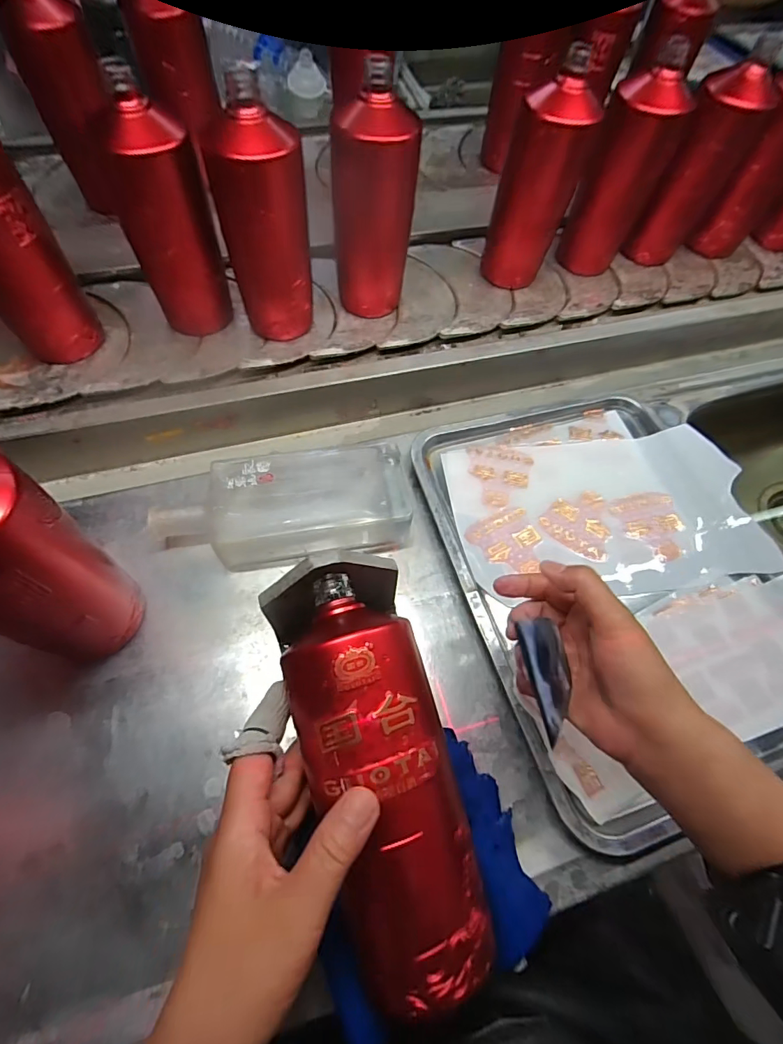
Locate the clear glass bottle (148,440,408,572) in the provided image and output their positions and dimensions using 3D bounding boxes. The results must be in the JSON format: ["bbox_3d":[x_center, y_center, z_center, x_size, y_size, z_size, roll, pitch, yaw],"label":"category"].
[{"bbox_3d":[-0.095,-0.011,0.419,0.225,0.046,0.095,-8,64,-7],"label":"clear glass bottle"}]

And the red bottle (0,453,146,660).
[{"bbox_3d":[-0.229,0.032,0.295,0.063,0.208,0.079,22,64,8],"label":"red bottle"}]

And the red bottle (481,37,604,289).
[{"bbox_3d":[0.167,-0.371,0.518,0.086,0.201,0.065,-28,68,-16],"label":"red bottle"}]

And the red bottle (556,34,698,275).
[{"bbox_3d":[0.263,-0.397,0.537,0.062,0.199,0.071,-30,69,-17],"label":"red bottle"}]

